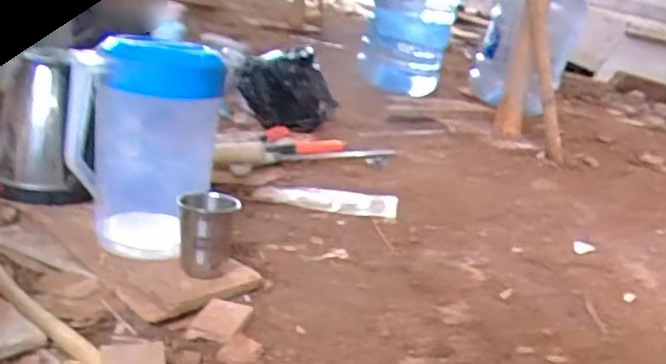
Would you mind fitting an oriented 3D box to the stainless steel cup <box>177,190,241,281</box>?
[{"bbox_3d":[-0.155,0.066,0.805,0.073,0.097,0.081,3,20,-4],"label":"stainless steel cup"}]

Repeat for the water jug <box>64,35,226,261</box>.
[{"bbox_3d":[-0.243,-0.052,0.855,0.185,0.272,0.188,-1,21,-14],"label":"water jug"}]

